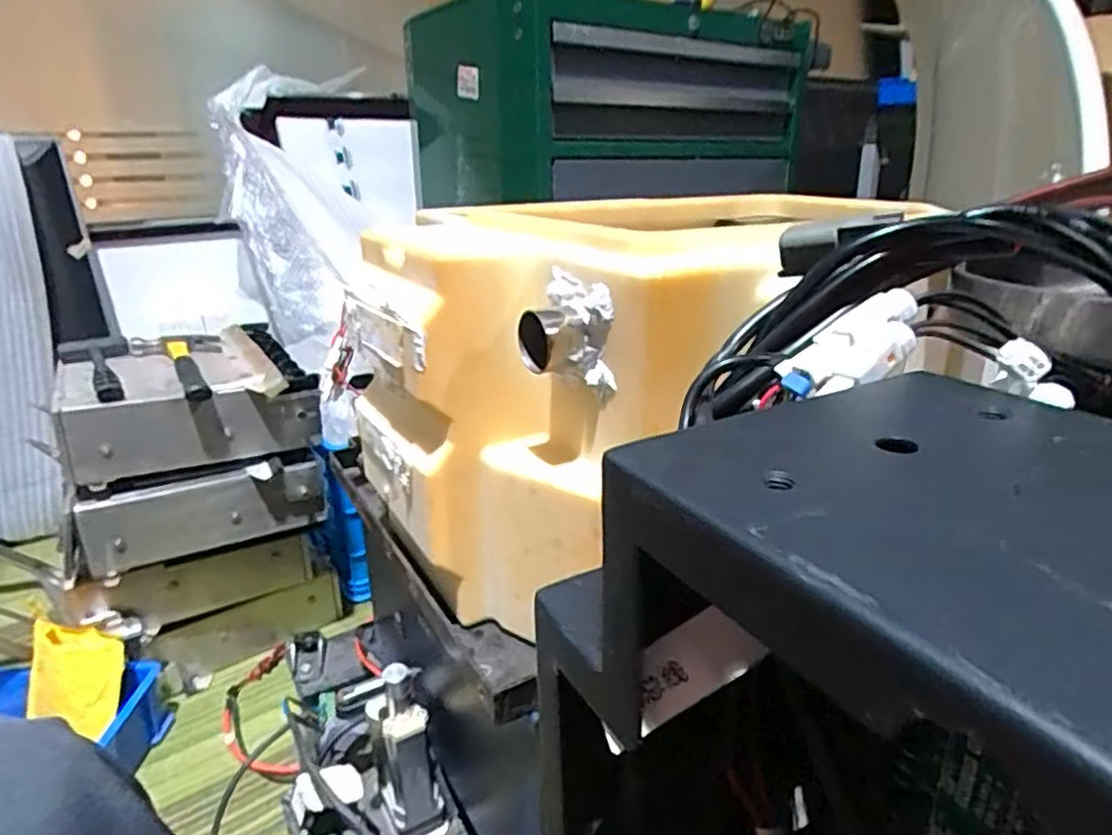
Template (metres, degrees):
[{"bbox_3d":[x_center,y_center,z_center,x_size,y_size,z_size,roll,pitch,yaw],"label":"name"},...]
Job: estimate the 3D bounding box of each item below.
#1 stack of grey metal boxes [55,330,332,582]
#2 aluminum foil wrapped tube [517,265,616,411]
[{"bbox_3d":[-0.444,0.026,0.844,0.243,0.194,0.205,-14,24,-29],"label":"stack of grey metal boxes"},{"bbox_3d":[0.002,-0.039,0.335,0.032,0.052,0.050,-9,23,-20],"label":"aluminum foil wrapped tube"}]

